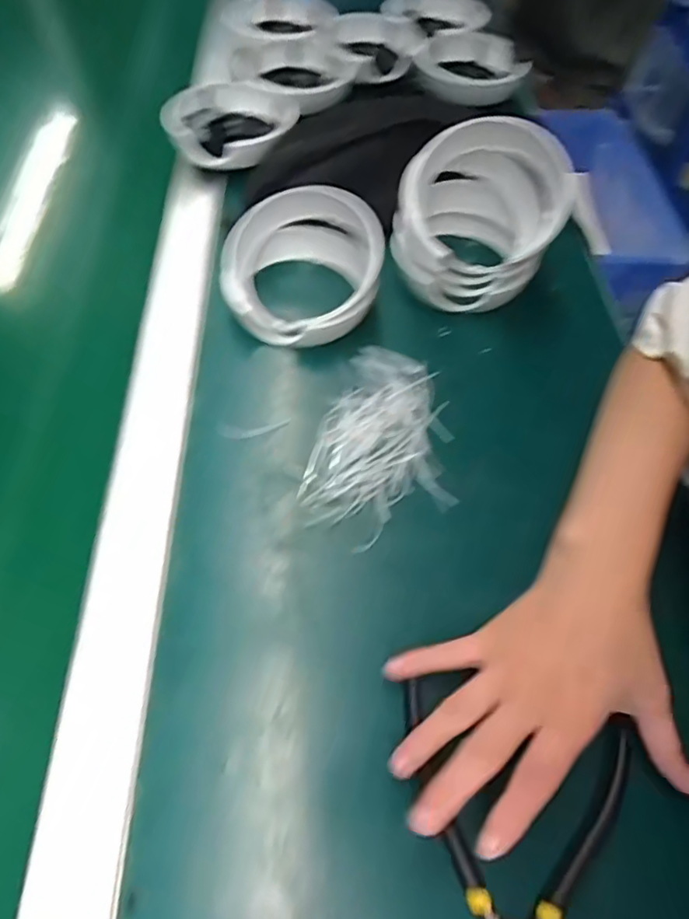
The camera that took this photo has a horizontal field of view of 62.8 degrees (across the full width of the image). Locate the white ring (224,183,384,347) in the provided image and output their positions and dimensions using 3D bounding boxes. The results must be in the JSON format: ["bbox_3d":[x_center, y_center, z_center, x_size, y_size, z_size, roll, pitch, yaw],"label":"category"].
[{"bbox_3d":[-0.033,-0.151,0.442,0.122,0.061,0.118,2,58,-3],"label":"white ring"}]

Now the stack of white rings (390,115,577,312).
[{"bbox_3d":[0.107,-0.199,0.459,0.125,0.101,0.117,11,58,3],"label":"stack of white rings"}]

